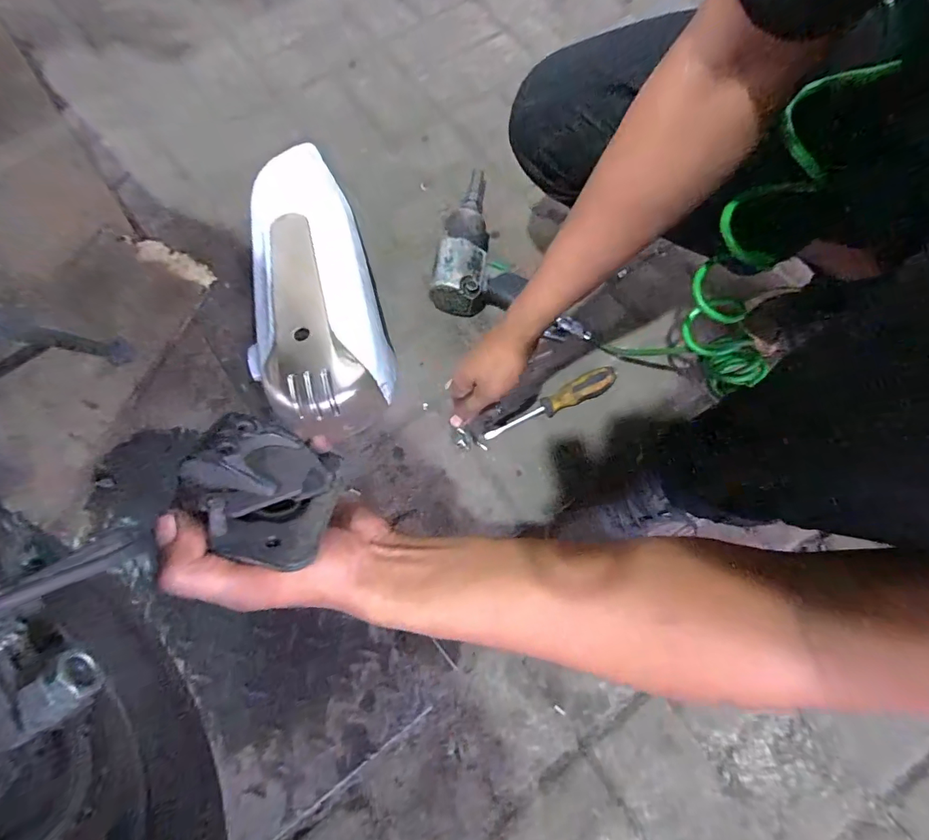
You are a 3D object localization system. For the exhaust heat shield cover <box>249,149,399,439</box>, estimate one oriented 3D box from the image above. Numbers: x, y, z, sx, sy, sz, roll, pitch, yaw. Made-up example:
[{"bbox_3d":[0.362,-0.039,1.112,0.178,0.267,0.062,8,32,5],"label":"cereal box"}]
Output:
[{"bbox_3d":[-0.238,-0.221,0.657,0.191,0.075,0.507,-15,73,-6],"label":"exhaust heat shield cover"}]

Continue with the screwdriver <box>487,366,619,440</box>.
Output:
[{"bbox_3d":[0.116,-0.022,0.617,0.188,0.036,0.031,-24,74,-8],"label":"screwdriver"}]

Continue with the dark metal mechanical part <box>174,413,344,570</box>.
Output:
[{"bbox_3d":[-0.108,0.038,0.245,0.076,0.046,0.076,19,59,-14],"label":"dark metal mechanical part"}]

